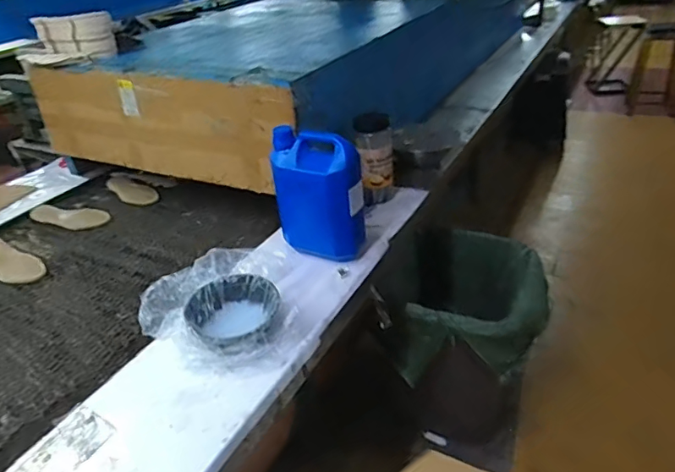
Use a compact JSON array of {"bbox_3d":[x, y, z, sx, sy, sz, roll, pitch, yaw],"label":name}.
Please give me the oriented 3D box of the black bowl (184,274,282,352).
[{"bbox_3d":[-0.184,0.145,0.912,0.161,0.068,0.159,-4,32,3],"label":"black bowl"}]

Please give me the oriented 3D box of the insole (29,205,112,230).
[{"bbox_3d":[-0.770,-0.053,1.440,0.249,0.006,0.095,4,40,10],"label":"insole"}]

